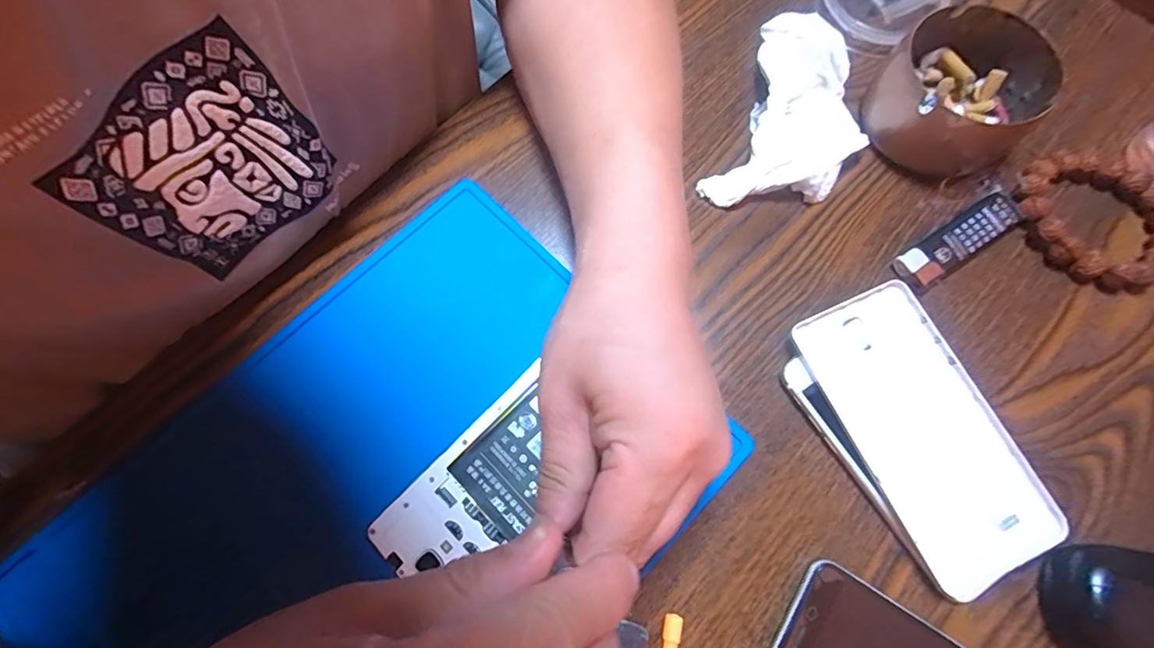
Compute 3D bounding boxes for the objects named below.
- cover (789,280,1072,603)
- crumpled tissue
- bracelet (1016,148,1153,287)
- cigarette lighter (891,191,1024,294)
[{"bbox_3d":[0.176,0.055,0.263,0.071,0.014,0.146,-23,73,-6],"label":"cover"},{"bbox_3d":[0.137,-0.130,0.318,0.075,0.020,0.142,22,74,8],"label":"crumpled tissue"},{"bbox_3d":[0.299,-0.063,0.293,0.086,0.015,0.077,17,74,7],"label":"bracelet"},{"bbox_3d":[0.219,-0.047,0.295,0.084,0.012,0.023,-32,75,-8],"label":"cigarette lighter"}]

